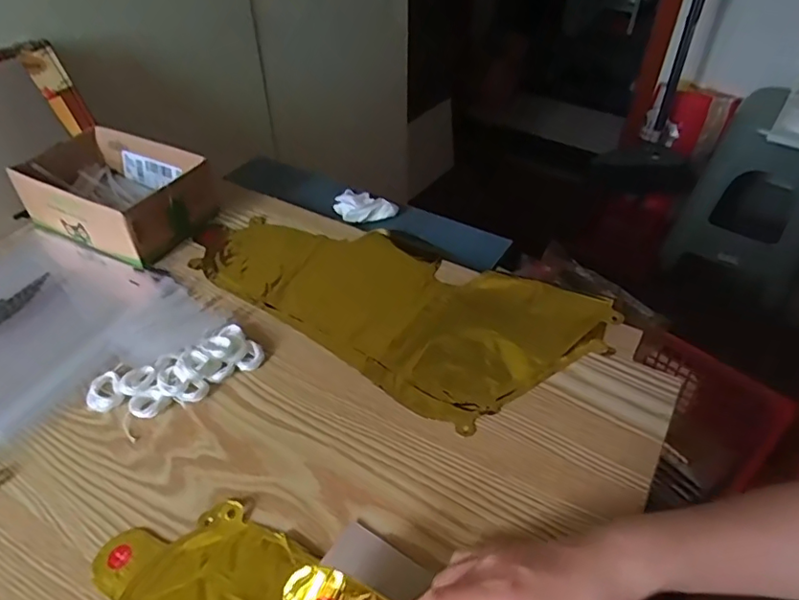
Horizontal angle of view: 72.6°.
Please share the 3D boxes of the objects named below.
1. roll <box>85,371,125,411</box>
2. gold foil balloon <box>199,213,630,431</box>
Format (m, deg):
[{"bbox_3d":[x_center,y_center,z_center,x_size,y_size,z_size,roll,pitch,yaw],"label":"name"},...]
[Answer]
[{"bbox_3d":[-0.244,0.076,0.450,0.028,0.011,0.037,-26,48,-26],"label":"roll"},{"bbox_3d":[-0.020,-0.015,0.542,0.400,0.015,0.188,26,49,26],"label":"gold foil balloon"}]

